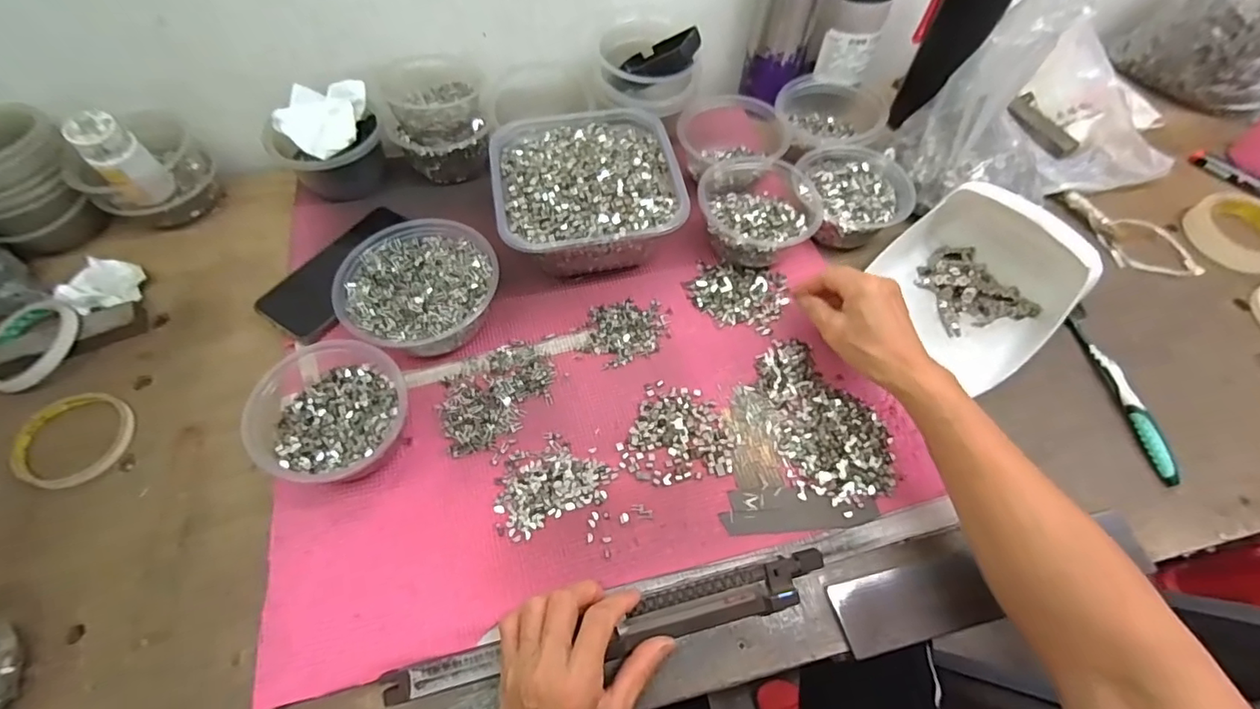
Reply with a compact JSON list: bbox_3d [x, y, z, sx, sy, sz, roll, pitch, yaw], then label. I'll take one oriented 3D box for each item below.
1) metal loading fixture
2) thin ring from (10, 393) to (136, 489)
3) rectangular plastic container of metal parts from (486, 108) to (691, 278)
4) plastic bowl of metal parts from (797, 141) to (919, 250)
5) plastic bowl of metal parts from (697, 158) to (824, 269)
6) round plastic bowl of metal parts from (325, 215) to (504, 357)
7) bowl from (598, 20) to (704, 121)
[{"bbox_3d":[-0.011,0.193,0.376,0.310,0.012,0.032,-13,64,-6],"label":"metal loading fixture"},{"bbox_3d":[-0.467,0.070,0.454,0.086,0.009,0.083,0,59,-1],"label":"thin ring"},{"bbox_3d":[-0.044,-0.165,0.537,0.173,0.073,0.186,-12,61,-7],"label":"rectangular plastic container of metal parts"},{"bbox_3d":[0.232,-0.170,0.563,0.094,0.041,0.106,-12,60,-8],"label":"plastic bowl of metal parts"},{"bbox_3d":[0.127,-0.147,0.543,0.115,0.053,0.123,0,59,-1],"label":"plastic bowl of metal parts"},{"bbox_3d":[-0.187,-0.059,0.489,0.129,0.054,0.129,0,59,-1],"label":"round plastic bowl of metal parts"},{"bbox_3d":[0.019,-0.299,0.559,0.096,0.067,0.093,0,59,-1],"label":"bowl"}]

